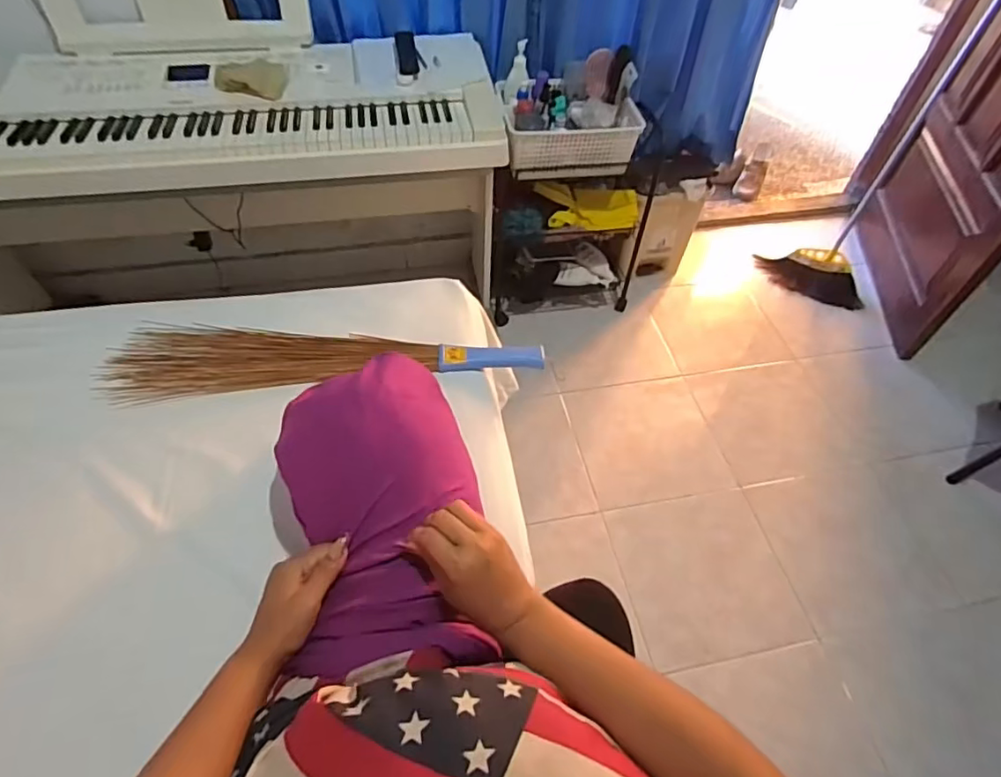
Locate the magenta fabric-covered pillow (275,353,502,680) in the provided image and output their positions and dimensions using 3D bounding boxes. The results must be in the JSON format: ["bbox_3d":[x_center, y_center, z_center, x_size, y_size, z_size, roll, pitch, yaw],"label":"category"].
[{"bbox_3d":[-0.119,0.111,0.570,0.194,0.084,0.321,-13,54,-12],"label":"magenta fabric-covered pillow"}]

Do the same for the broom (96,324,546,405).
[{"bbox_3d":[-0.262,-0.050,0.884,0.649,0.030,0.146,-4,53,-5],"label":"broom"}]

